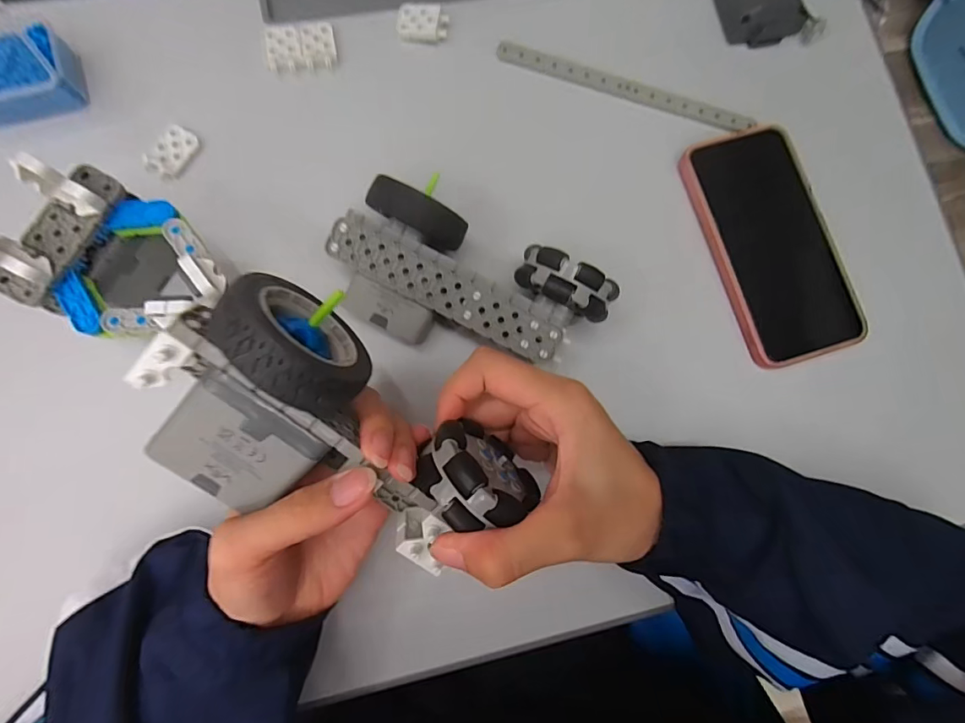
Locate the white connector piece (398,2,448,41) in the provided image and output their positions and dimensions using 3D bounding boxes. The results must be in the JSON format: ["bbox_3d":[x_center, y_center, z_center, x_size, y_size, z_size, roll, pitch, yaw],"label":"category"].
[{"bbox_3d":[-0.043,-0.247,0.347,0.035,0.007,0.027,2,81,-4],"label":"white connector piece"}]

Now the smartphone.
[{"bbox_3d":[0.201,-0.083,0.333,0.082,0.012,0.165,-16,83,-7],"label":"smartphone"}]

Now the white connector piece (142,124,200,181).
[{"bbox_3d":[-0.207,-0.140,0.319,0.020,0.008,0.036,26,80,0],"label":"white connector piece"}]

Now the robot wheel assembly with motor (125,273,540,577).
[{"bbox_3d":[-0.057,0.035,0.185,0.147,0.069,0.090,40,80,2],"label":"robot wheel assembly with motor"}]

